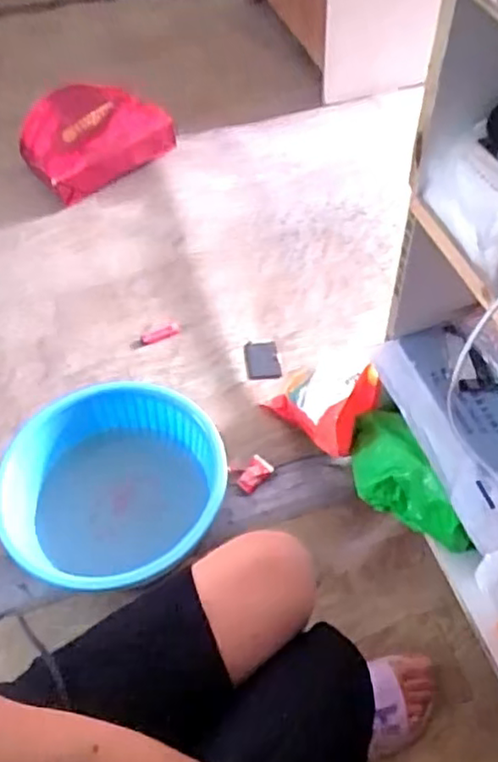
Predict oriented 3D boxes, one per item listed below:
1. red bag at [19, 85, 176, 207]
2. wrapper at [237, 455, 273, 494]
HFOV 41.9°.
[{"bbox_3d":[-0.329,-0.520,1.433,0.325,0.146,0.174,-17,54,-10],"label":"red bag"},{"bbox_3d":[0.010,0.161,1.112,0.038,0.022,0.059,32,61,23],"label":"wrapper"}]

